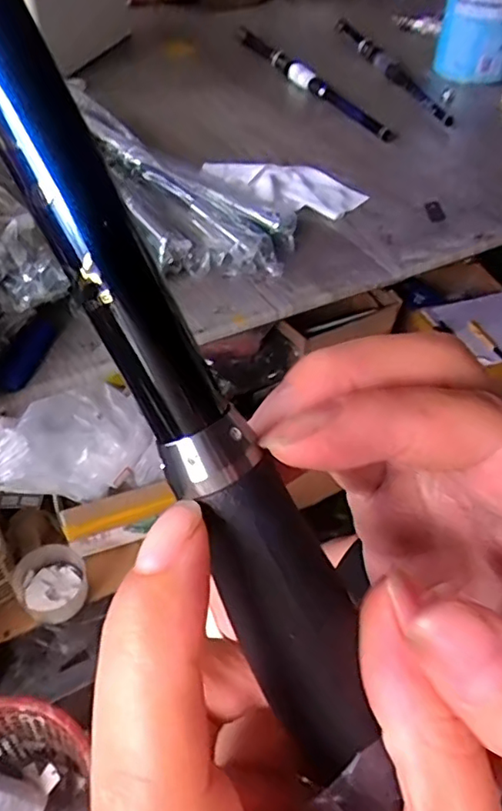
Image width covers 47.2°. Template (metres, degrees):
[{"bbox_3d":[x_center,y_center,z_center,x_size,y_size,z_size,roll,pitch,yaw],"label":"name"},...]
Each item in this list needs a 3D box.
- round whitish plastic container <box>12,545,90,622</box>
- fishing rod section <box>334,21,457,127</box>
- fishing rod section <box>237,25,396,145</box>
[{"bbox_3d":[-0.341,0.306,0.991,0.112,0.074,0.103,1,46,-1],"label":"round whitish plastic container"},{"bbox_3d":[0.220,-0.567,0.946,0.022,0.031,0.481,-9,47,-9],"label":"fishing rod section"},{"bbox_3d":[0.078,-0.491,0.853,0.020,0.026,0.463,-16,49,-16],"label":"fishing rod section"}]

